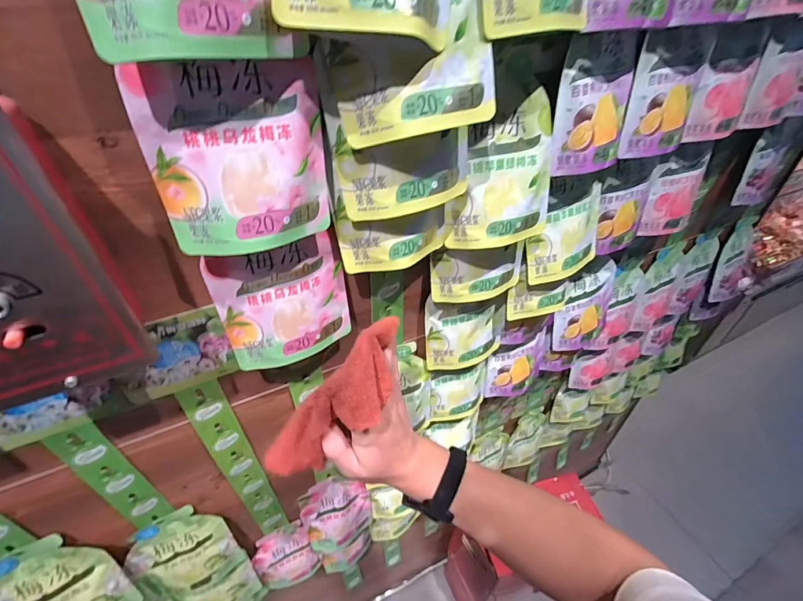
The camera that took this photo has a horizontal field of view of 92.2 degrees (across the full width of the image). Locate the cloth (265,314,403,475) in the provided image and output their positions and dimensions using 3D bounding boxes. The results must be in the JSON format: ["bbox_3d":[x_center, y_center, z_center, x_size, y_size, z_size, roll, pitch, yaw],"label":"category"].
[{"bbox_3d":[-0.061,0.101,0.358,0.067,0.178,0.065,25,20,-44],"label":"cloth"}]

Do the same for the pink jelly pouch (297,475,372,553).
[{"bbox_3d":[-0.118,0.403,0.726,0.123,0.177,0.054,-17,44,-19],"label":"pink jelly pouch"}]

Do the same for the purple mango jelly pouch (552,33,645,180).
[{"bbox_3d":[0.216,-0.215,0.426,0.119,0.135,0.019,-17,25,-22],"label":"purple mango jelly pouch"}]

